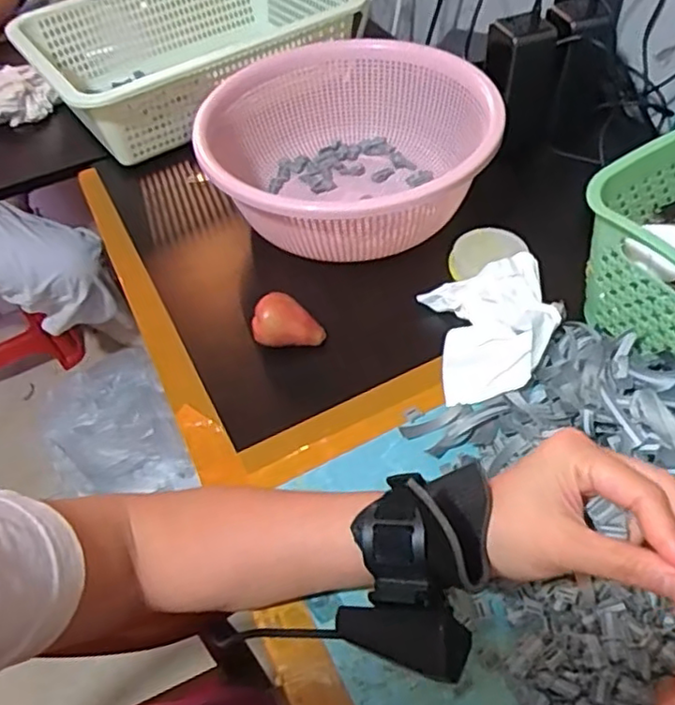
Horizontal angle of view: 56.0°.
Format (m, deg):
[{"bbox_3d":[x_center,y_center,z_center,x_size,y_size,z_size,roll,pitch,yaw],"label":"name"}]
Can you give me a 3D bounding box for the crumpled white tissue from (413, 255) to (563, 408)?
[{"bbox_3d":[0.134,-0.026,0.538,0.106,0.039,0.128,-8,50,-2],"label":"crumpled white tissue"}]

